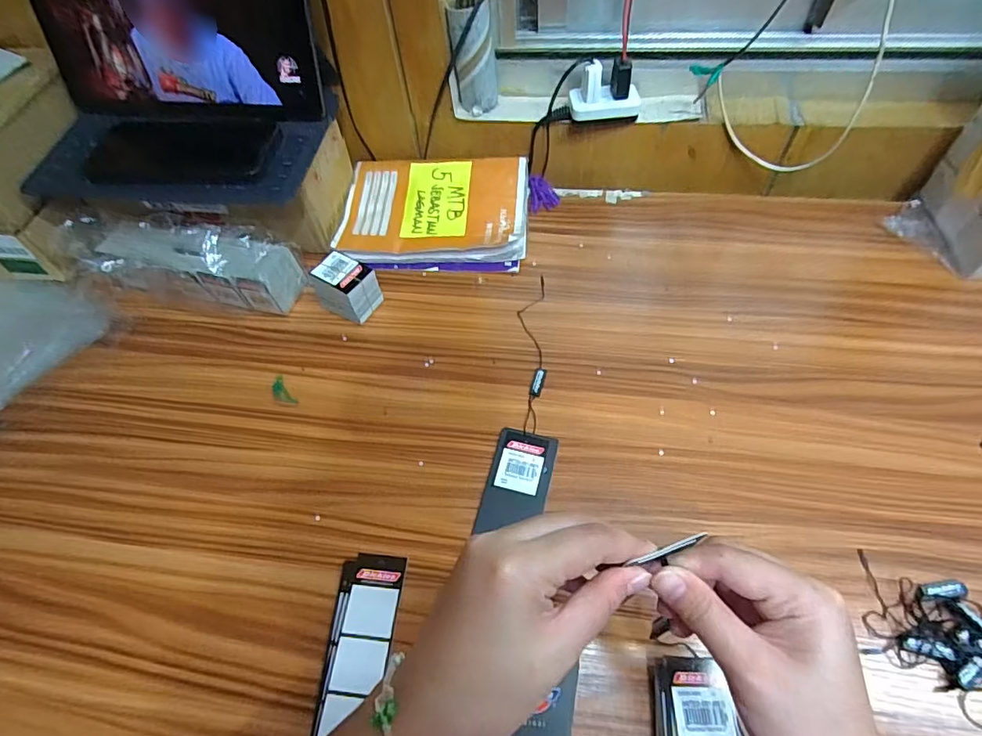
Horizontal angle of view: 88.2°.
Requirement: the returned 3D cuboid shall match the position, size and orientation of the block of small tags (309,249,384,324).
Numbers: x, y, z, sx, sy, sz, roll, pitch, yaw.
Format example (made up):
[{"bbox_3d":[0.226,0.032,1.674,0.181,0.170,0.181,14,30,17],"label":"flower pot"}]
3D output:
[{"bbox_3d":[-0.142,-0.078,0.498,0.056,0.050,0.046,23,63,17],"label":"block of small tags"}]

